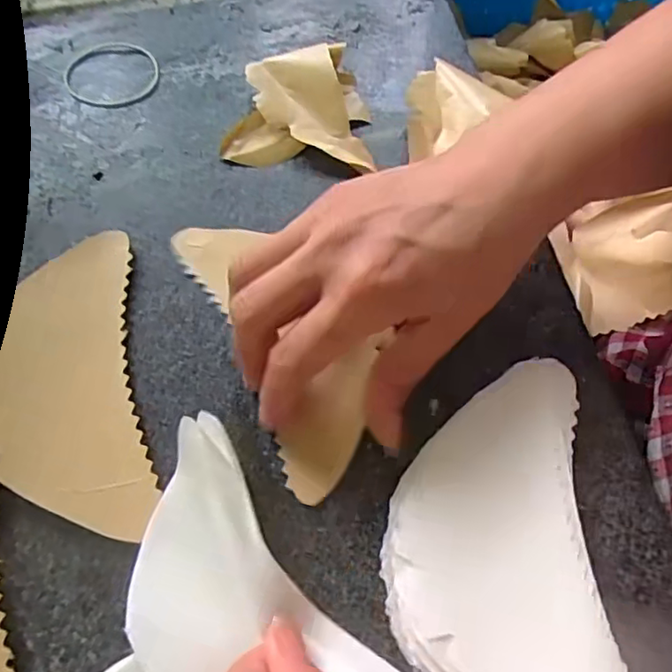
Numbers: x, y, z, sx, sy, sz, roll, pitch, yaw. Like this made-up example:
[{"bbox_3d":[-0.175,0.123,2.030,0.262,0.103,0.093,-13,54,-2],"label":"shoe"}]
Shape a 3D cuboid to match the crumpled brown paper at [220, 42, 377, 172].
[{"bbox_3d":[-0.020,-0.134,0.345,0.079,0.016,0.079,3,67,1],"label":"crumpled brown paper"}]

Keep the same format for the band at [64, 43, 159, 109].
[{"bbox_3d":[-0.139,-0.164,0.370,0.056,0.004,0.056,0,67,0],"label":"band"}]

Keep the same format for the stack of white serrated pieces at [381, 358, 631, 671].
[{"bbox_3d":[0.065,0.090,0.245,0.087,0.022,0.157,-3,67,-1],"label":"stack of white serrated pieces"}]

